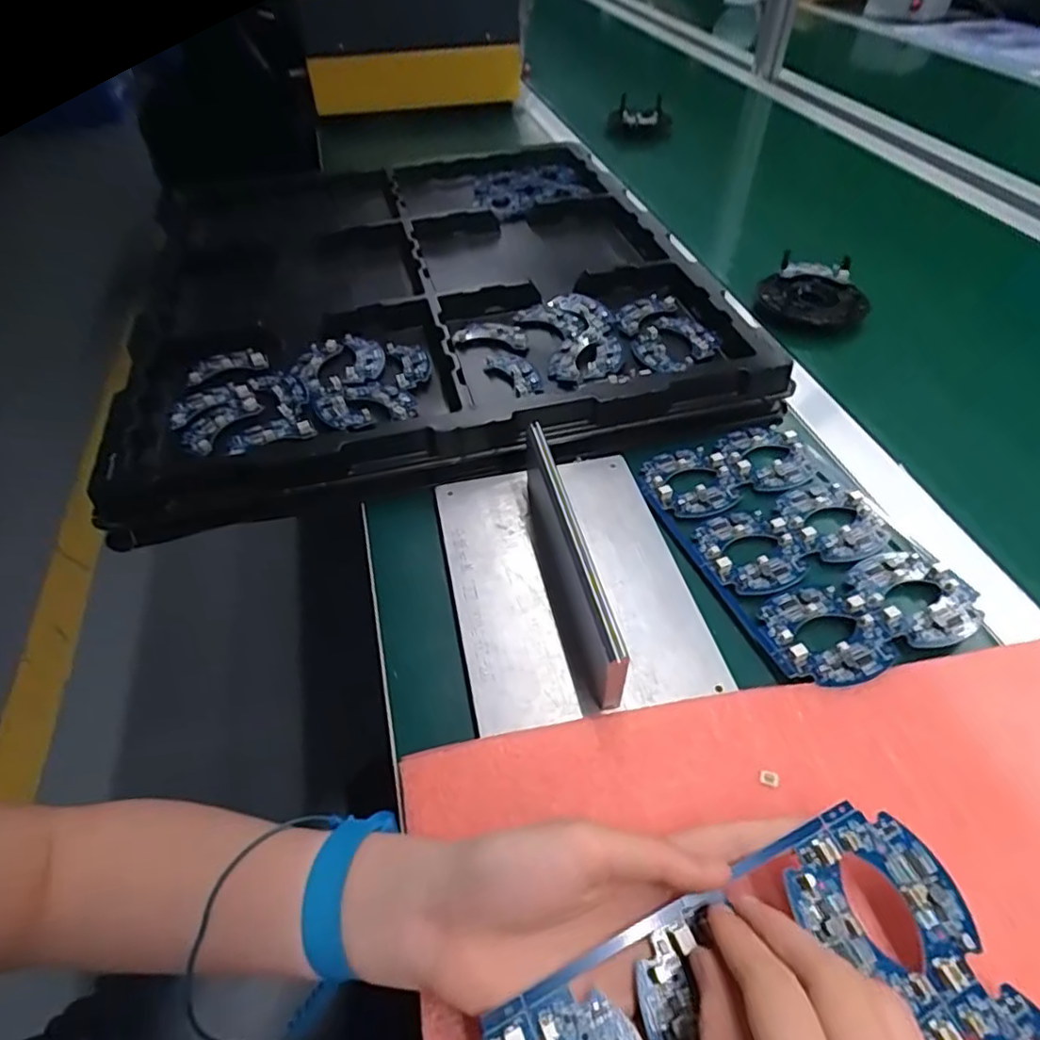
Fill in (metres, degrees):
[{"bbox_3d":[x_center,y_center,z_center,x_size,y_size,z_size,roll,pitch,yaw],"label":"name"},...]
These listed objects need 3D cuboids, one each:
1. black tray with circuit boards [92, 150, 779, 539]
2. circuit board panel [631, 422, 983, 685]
[{"bbox_3d":[-0.099,-0.236,0.609,0.503,0.047,0.539,-11,48,-10],"label":"black tray with circuit boards"},{"bbox_3d":[0.178,0.011,0.406,0.129,0.010,0.197,-17,49,-14],"label":"circuit board panel"}]

